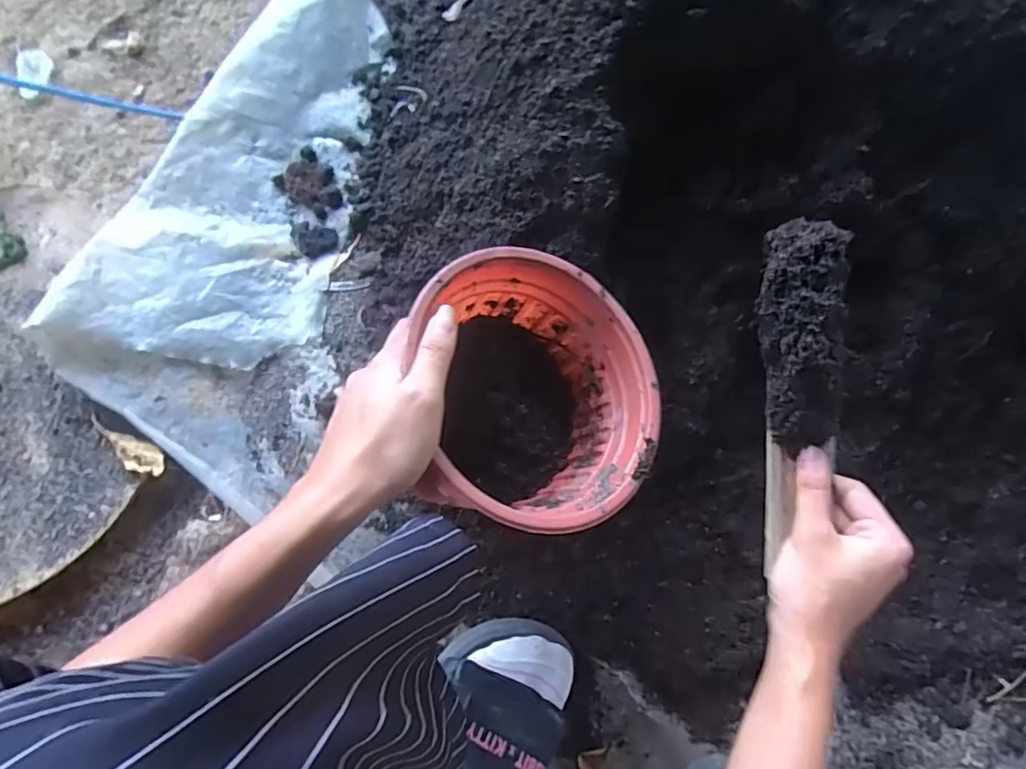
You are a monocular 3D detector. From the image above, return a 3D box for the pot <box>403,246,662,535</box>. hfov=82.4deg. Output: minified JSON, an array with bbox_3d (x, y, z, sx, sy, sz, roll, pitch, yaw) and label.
[{"bbox_3d":[-0.005,0.015,0.415,0.173,0.131,0.173,8,71,-22],"label":"pot"}]

